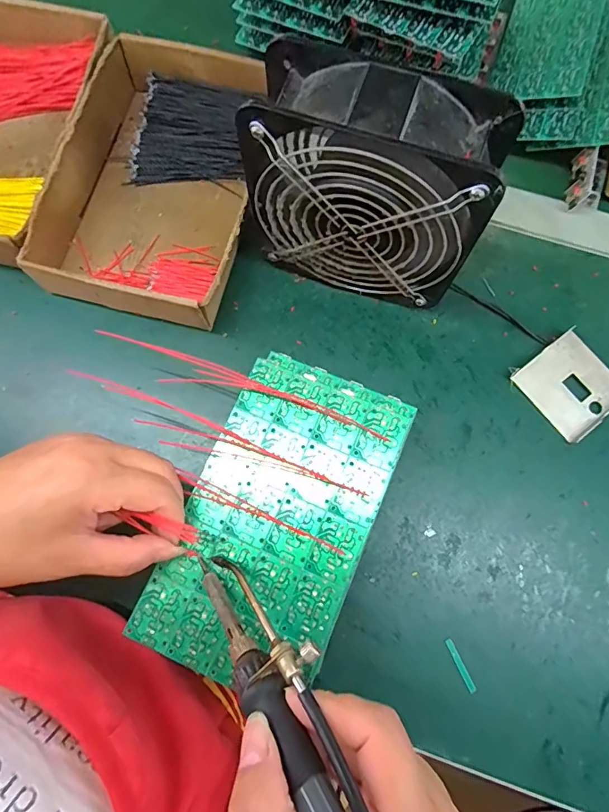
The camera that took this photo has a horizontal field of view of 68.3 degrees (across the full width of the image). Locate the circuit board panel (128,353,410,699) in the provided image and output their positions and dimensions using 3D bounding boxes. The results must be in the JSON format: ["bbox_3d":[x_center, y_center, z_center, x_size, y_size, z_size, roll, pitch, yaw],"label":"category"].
[{"bbox_3d":[-0.013,0.064,0.267,0.104,0.012,0.184,23,77,7],"label":"circuit board panel"}]

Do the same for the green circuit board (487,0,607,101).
[{"bbox_3d":[0.223,-0.342,0.407,0.077,0.006,0.165,15,74,23],"label":"green circuit board"}]

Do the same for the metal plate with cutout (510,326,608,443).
[{"bbox_3d":[0.207,-0.016,0.348,0.063,0.009,0.068,-38,80,-9],"label":"metal plate with cutout"}]

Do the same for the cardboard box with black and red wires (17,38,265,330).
[{"bbox_3d":[-0.115,-0.185,0.368,0.155,0.044,0.235,14,77,3],"label":"cardboard box with black and red wires"}]

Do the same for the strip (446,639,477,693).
[{"bbox_3d":[0.107,0.178,0.306,0.005,0.004,0.036,-26,78,-7],"label":"strip"}]

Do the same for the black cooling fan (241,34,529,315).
[{"bbox_3d":[0.039,-0.140,0.306,0.155,0.150,0.062,18,77,4],"label":"black cooling fan"}]

